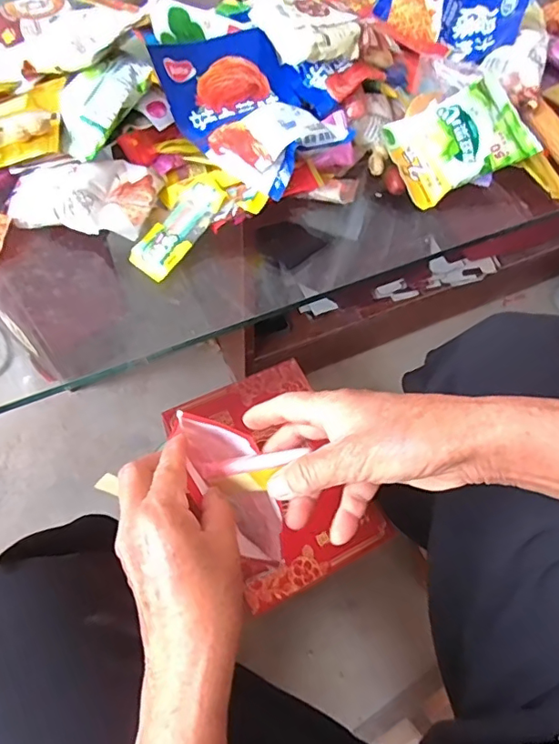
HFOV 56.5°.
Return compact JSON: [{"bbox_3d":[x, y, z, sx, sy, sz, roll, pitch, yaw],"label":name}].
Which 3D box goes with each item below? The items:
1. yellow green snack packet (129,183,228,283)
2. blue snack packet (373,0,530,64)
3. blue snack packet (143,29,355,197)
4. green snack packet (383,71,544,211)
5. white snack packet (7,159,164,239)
[{"bbox_3d":[-0.083,-0.118,0.432,0.035,0.009,0.092,38,83,17],"label":"yellow green snack packet"},{"bbox_3d":[0.182,-0.394,0.565,0.155,0.042,0.107,20,61,9],"label":"blue snack packet"},{"bbox_3d":[-0.019,-0.233,0.442,0.132,0.046,0.145,-36,68,-21],"label":"blue snack packet"},{"bbox_3d":[0.167,-0.216,0.482,0.126,0.017,0.083,-28,91,2],"label":"green snack packet"},{"bbox_3d":[-0.161,-0.151,0.433,0.114,0.029,0.072,7,60,1],"label":"white snack packet"}]

